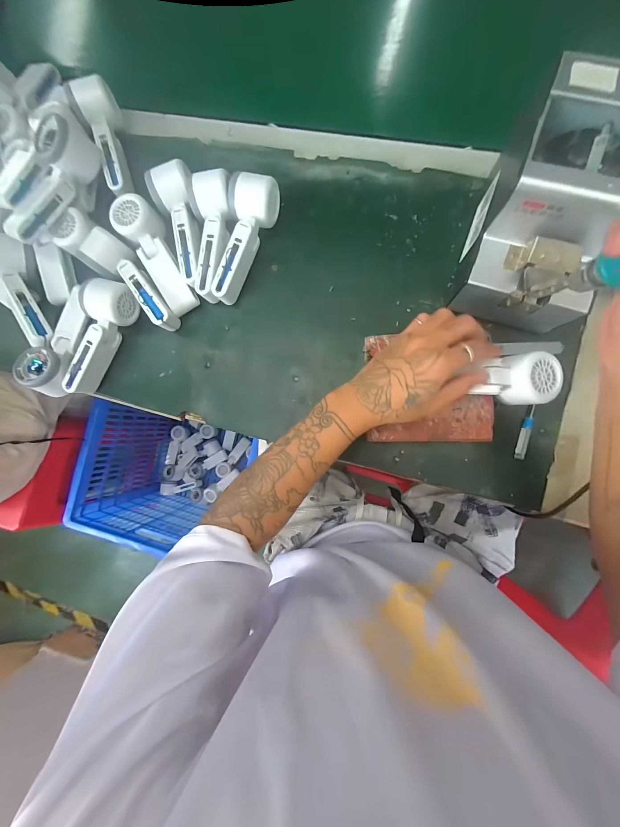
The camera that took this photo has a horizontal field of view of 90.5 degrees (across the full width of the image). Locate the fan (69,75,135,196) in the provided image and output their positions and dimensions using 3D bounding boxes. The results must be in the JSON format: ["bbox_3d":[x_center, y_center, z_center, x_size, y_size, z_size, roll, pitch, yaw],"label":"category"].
[{"bbox_3d":[-0.290,-0.391,0.441,0.043,0.049,0.158,-17,85,7],"label":"fan"}]

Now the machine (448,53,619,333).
[{"bbox_3d":[0.253,-0.199,0.323,0.122,0.146,0.170,21,90,9],"label":"machine"}]

